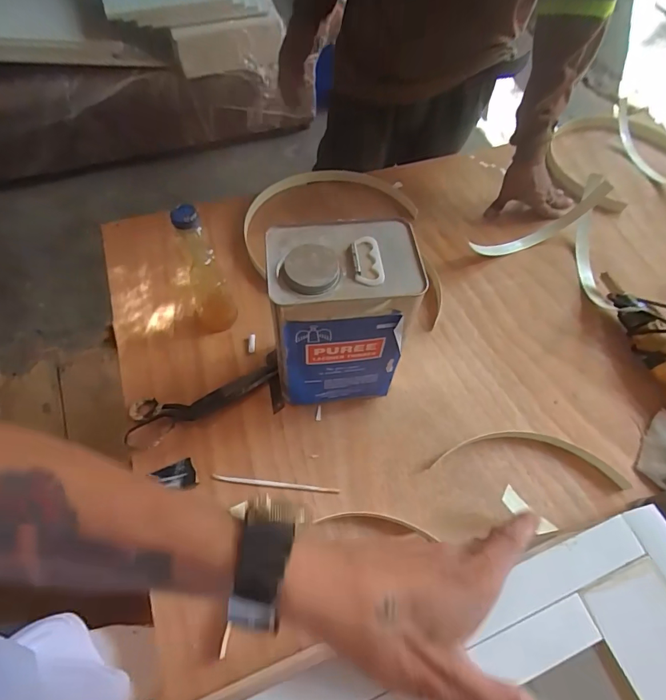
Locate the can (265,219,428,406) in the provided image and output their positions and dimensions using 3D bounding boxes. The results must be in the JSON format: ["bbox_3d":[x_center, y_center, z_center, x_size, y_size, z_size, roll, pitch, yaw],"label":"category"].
[{"bbox_3d":[0.005,-0.029,0.528,0.154,0.239,0.111,-6,61,-5],"label":"can"}]

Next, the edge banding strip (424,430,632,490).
[{"bbox_3d":[0.255,0.139,0.570,0.250,0.017,0.066,7,61,2],"label":"edge banding strip"}]

